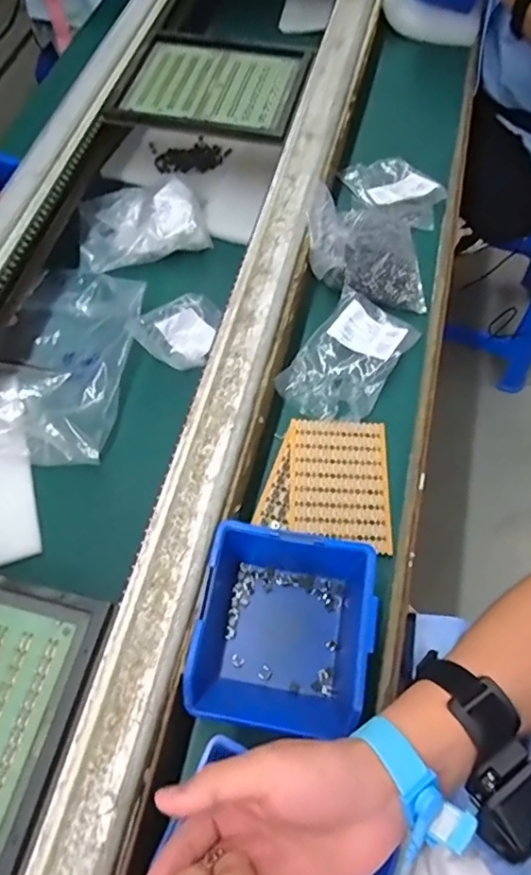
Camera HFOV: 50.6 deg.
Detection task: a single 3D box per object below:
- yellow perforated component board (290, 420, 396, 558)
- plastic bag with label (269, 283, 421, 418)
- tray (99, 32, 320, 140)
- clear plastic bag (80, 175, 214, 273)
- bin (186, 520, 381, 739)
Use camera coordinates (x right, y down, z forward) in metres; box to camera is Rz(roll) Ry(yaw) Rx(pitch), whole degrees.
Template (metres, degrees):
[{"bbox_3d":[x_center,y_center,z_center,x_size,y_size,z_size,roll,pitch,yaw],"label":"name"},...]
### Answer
[{"bbox_3d":[0.066,0.038,0.502,0.087,0.009,0.116,3,62,1],"label":"yellow perforated component board"},{"bbox_3d":[0.080,-0.081,0.554,0.092,0.016,0.147,31,66,15],"label":"plastic bag with label"},{"bbox_3d":[-0.064,-0.440,0.694,0.217,0.013,0.188,12,62,5],"label":"tray"},{"bbox_3d":[-0.154,-0.271,0.695,0.152,0.036,0.108,-9,62,-6],"label":"clear plastic bag"},{"bbox_3d":[0.014,0.145,0.421,0.120,0.064,0.132,10,62,5],"label":"bin"}]

